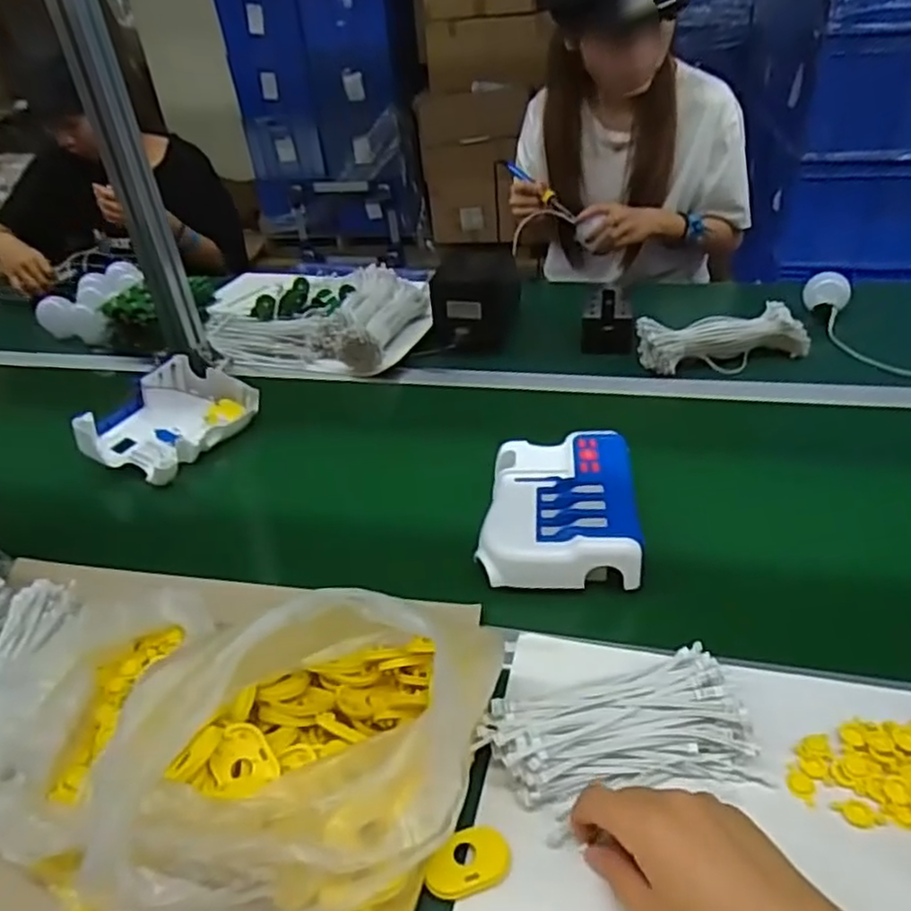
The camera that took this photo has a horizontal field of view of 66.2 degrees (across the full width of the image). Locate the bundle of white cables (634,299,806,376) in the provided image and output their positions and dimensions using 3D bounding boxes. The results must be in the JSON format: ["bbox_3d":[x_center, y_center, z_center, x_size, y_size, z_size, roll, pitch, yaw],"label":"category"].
[{"bbox_3d":[0.358,-0.151,0.940,0.211,0.065,0.077,-9,35,-8],"label":"bundle of white cables"}]

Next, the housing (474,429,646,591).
[{"bbox_3d":[0.099,0.045,0.670,0.139,0.046,0.180,1,35,6],"label":"housing"}]

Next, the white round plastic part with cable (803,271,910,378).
[{"bbox_3d":[0.549,-0.170,0.958,0.055,0.045,0.229,-6,50,-4],"label":"white round plastic part with cable"}]

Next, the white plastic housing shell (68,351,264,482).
[{"bbox_3d":[-0.366,-0.046,0.894,0.150,0.076,0.199,17,39,26],"label":"white plastic housing shell"}]

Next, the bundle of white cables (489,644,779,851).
[{"bbox_3d":[0.116,0.195,0.487,0.169,0.043,0.095,-10,35,-10],"label":"bundle of white cables"}]

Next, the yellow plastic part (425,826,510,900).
[{"bbox_3d":[0.008,0.256,0.441,0.054,0.005,0.035,-9,54,-13],"label":"yellow plastic part"}]

